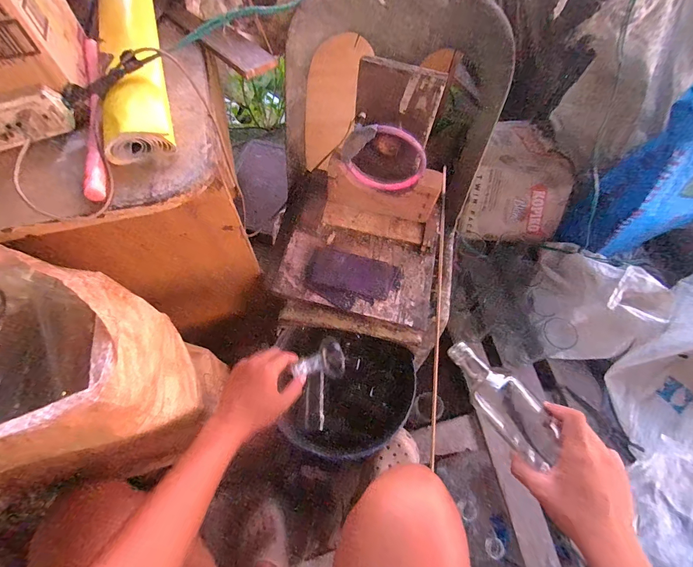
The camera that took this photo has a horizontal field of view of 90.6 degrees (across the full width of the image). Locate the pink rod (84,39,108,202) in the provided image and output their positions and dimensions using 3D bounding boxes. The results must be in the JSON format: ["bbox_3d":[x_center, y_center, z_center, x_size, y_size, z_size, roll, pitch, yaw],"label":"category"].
[{"bbox_3d":[-0.306,-0.205,0.415,0.021,0.023,0.255,-14,67,-7],"label":"pink rod"}]

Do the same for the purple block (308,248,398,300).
[{"bbox_3d":[0.011,-0.020,0.666,0.162,0.026,0.072,13,66,5],"label":"purple block"}]

